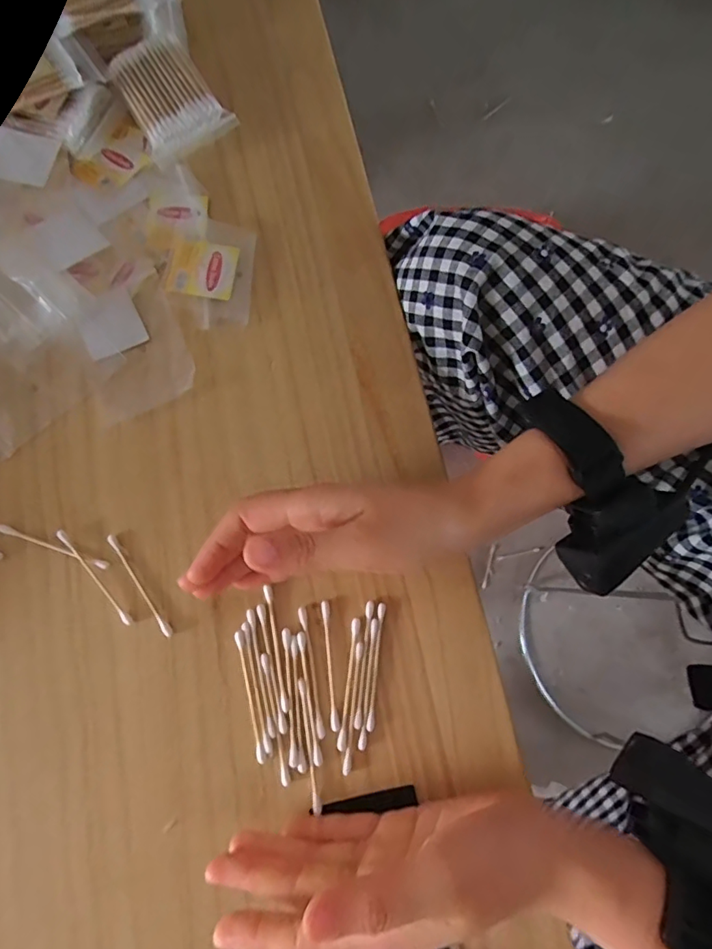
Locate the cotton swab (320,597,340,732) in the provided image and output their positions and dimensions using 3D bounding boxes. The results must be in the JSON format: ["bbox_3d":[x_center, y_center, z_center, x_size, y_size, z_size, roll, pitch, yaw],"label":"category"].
[{"bbox_3d":[-0.015,0.107,0.290,0.006,0.004,0.069,-5,75,-1],"label":"cotton swab"}]

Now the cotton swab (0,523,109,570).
[{"bbox_3d":[-0.177,0.042,0.298,0.068,0.004,0.005,19,76,5],"label":"cotton swab"}]

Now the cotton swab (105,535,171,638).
[{"bbox_3d":[-0.125,0.064,0.296,0.005,0.004,0.068,-34,78,-8],"label":"cotton swab"}]

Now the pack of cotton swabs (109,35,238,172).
[{"bbox_3d":[-0.137,-0.271,0.373,0.062,0.022,0.085,-36,81,-9],"label":"pack of cotton swabs"}]

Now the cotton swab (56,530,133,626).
[{"bbox_3d":[-0.150,0.058,0.294,0.005,0.005,0.069,-40,79,-10],"label":"cotton swab"}]

